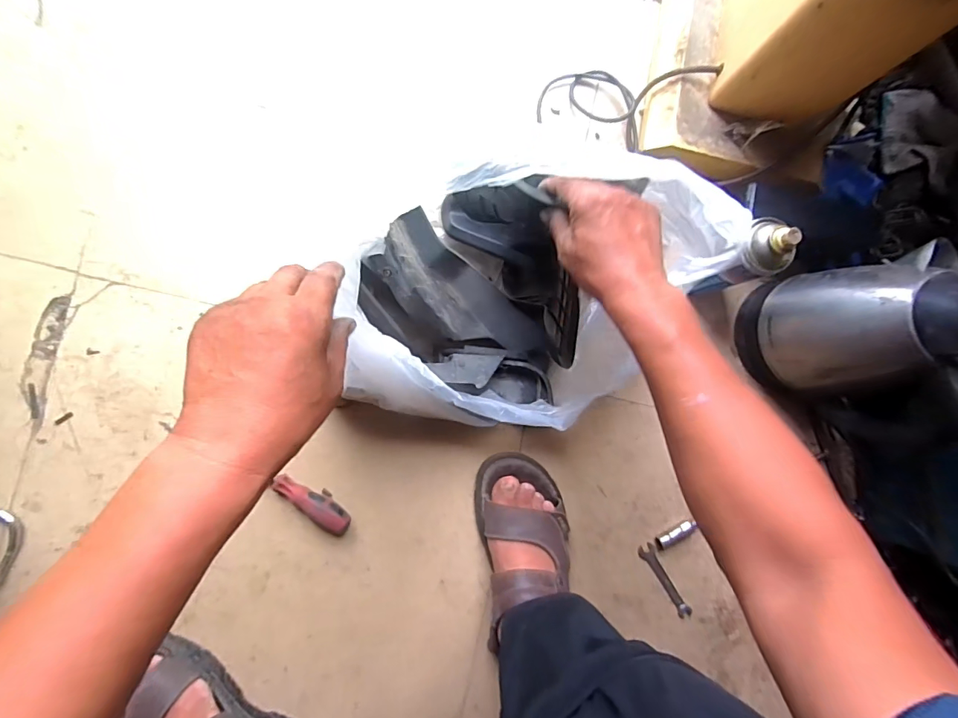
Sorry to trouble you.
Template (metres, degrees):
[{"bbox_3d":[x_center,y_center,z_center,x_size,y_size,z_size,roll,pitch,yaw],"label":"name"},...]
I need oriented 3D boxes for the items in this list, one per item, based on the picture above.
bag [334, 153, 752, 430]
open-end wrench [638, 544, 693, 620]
[{"bbox_3d":[0.052,-0.067,0.502,0.365,0.220,0.280,8,87,-6],"label":"bag"},{"bbox_3d":[0.255,0.306,0.617,0.022,0.005,0.116,-31,91,-6],"label":"open-end wrench"}]

